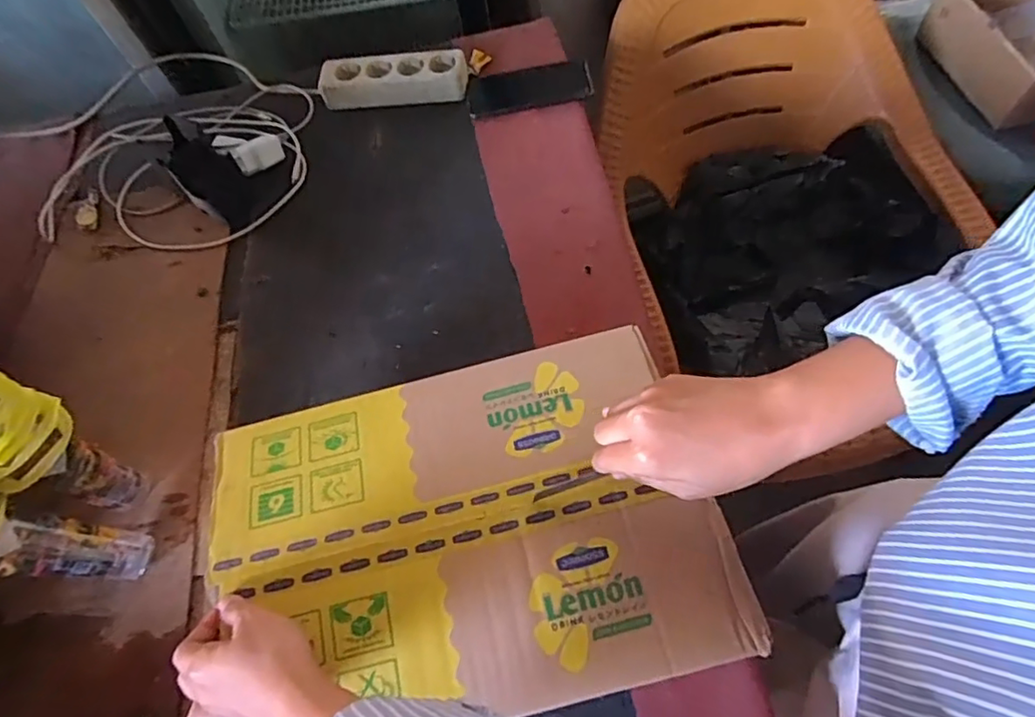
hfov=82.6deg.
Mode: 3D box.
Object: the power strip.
[{"bbox_3d":[-0.169,-0.386,0.816,0.201,0.047,0.062,-1,61,4],"label":"power strip"}]

